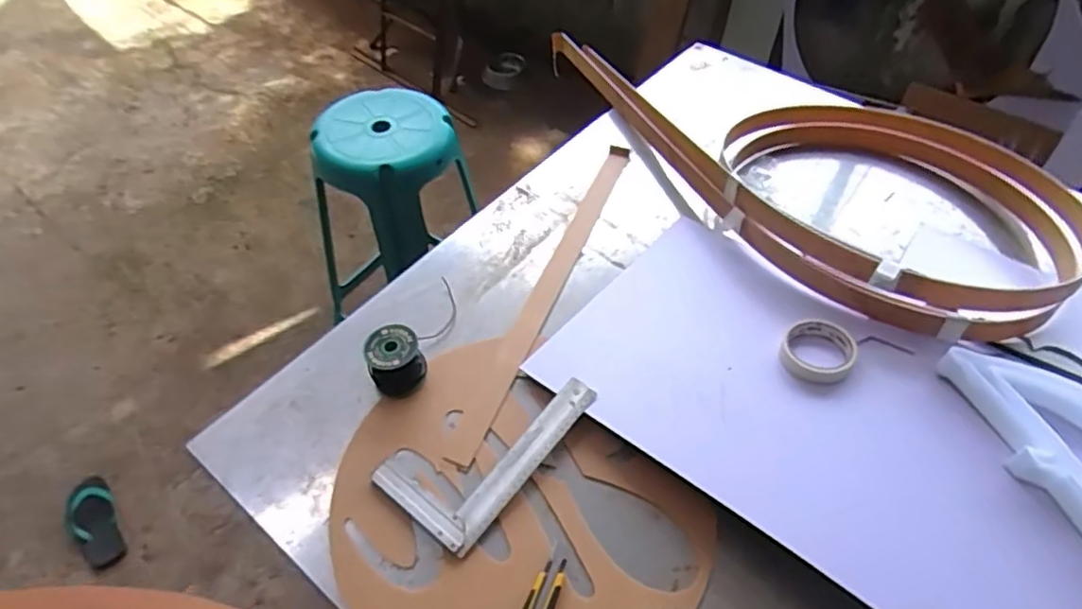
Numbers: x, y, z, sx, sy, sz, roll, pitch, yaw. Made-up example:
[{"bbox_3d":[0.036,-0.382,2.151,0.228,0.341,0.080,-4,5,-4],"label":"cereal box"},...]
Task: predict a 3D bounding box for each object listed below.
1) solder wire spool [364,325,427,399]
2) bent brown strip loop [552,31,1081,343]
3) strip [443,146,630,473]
[{"bbox_3d":[-0.193,0.074,0.871,0.069,0.075,0.067,0,51,1],"label":"solder wire spool"},{"bbox_3d":[0.445,-0.338,1.164,0.531,0.118,1.006,-28,56,-20],"label":"bent brown strip loop"},{"bbox_3d":[0.021,-0.038,0.996,0.049,0.012,0.641,18,54,15],"label":"strip"}]

